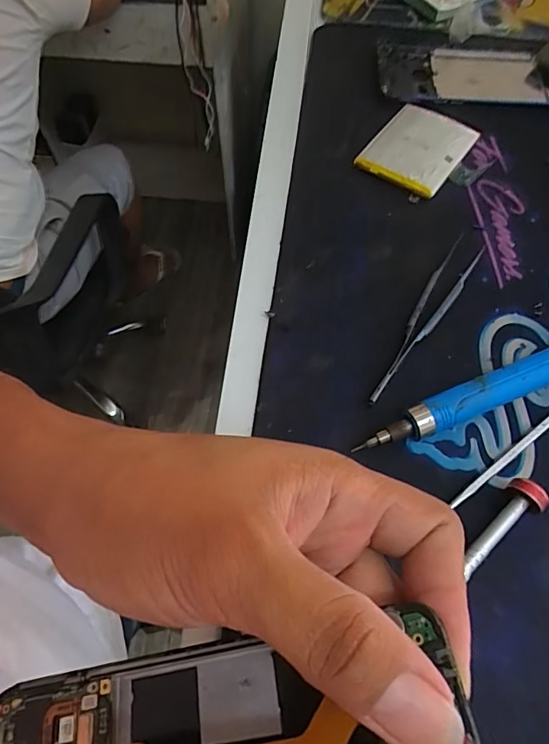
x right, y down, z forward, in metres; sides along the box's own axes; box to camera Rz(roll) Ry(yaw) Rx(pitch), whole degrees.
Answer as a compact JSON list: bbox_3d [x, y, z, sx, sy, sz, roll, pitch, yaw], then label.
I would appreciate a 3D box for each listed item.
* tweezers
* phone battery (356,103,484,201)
[{"bbox_3d":[0.090,-0.034,0.279,0.019,0.004,0.136,32,68,14],"label":"tweezers"},{"bbox_3d":[0.105,-0.163,0.344,0.061,0.007,0.082,34,68,15],"label":"phone battery"}]

